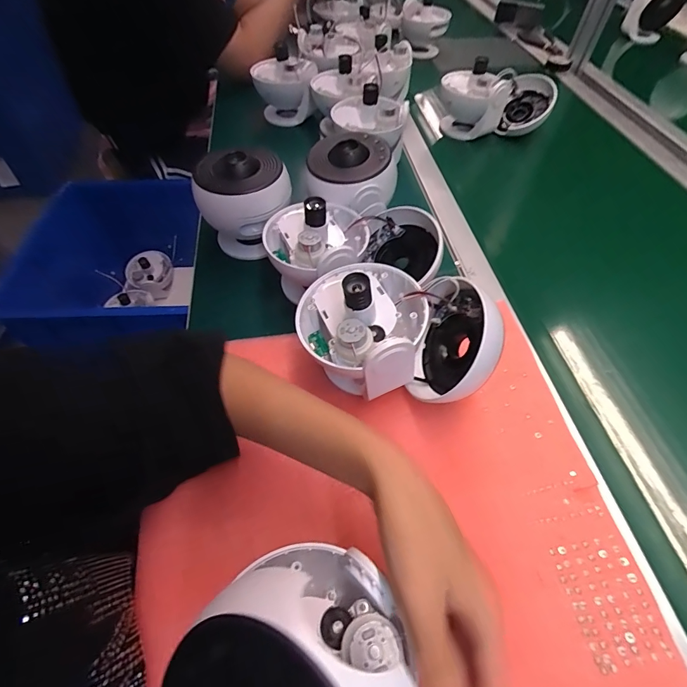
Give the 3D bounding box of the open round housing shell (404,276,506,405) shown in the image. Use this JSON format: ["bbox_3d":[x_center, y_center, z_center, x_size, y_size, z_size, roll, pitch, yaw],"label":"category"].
[{"bbox_3d":[0.096,-0.003,0.355,0.061,0.115,0.115,8,60,-23],"label":"open round housing shell"}]

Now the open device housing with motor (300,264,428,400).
[{"bbox_3d":[0.017,-0.020,0.347,0.109,0.092,0.112,-5,55,-3],"label":"open device housing with motor"}]

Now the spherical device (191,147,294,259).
[{"bbox_3d":[-0.124,-0.175,0.479,0.108,0.121,0.088,-21,57,-14],"label":"spherical device"}]

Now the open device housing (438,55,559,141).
[{"bbox_3d":[0.283,-0.446,0.699,0.191,0.130,0.124,15,51,8],"label":"open device housing"}]

